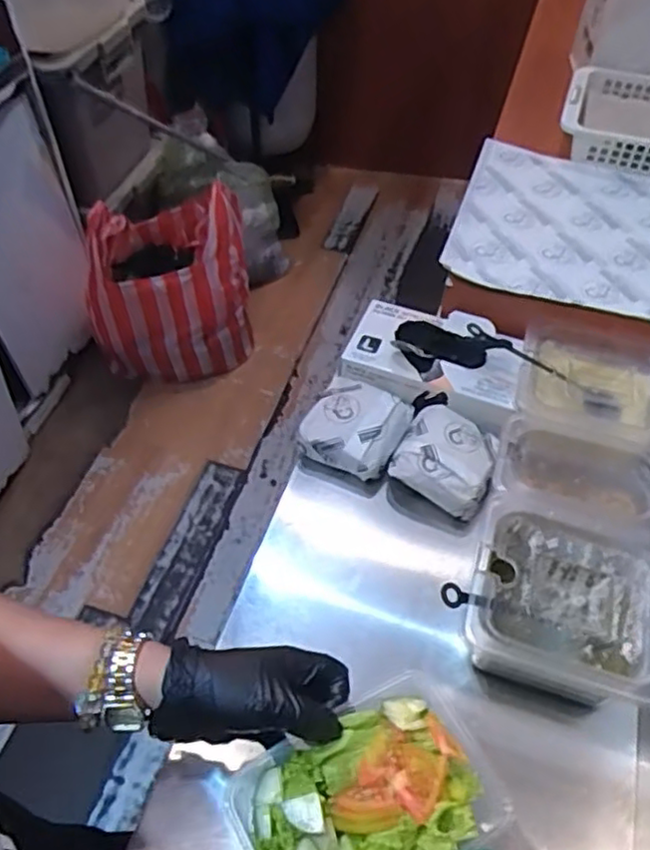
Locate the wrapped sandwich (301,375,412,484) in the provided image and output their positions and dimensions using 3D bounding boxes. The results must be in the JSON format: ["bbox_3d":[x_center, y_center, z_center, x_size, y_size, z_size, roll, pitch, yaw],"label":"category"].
[{"bbox_3d":[0.036,-0.001,0.786,0.110,0.037,0.109,19,54,15],"label":"wrapped sandwich"}]

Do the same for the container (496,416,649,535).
[{"bbox_3d":[0.260,0.062,0.697,0.173,0.072,0.117,11,53,9],"label":"container"}]

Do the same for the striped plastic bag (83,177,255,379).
[{"bbox_3d":[-0.413,-0.370,1.824,0.401,0.433,0.283,-1,52,0],"label":"striped plastic bag"}]

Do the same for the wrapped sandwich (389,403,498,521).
[{"bbox_3d":[0.136,0.034,0.759,0.108,0.046,0.108,24,56,18],"label":"wrapped sandwich"}]

